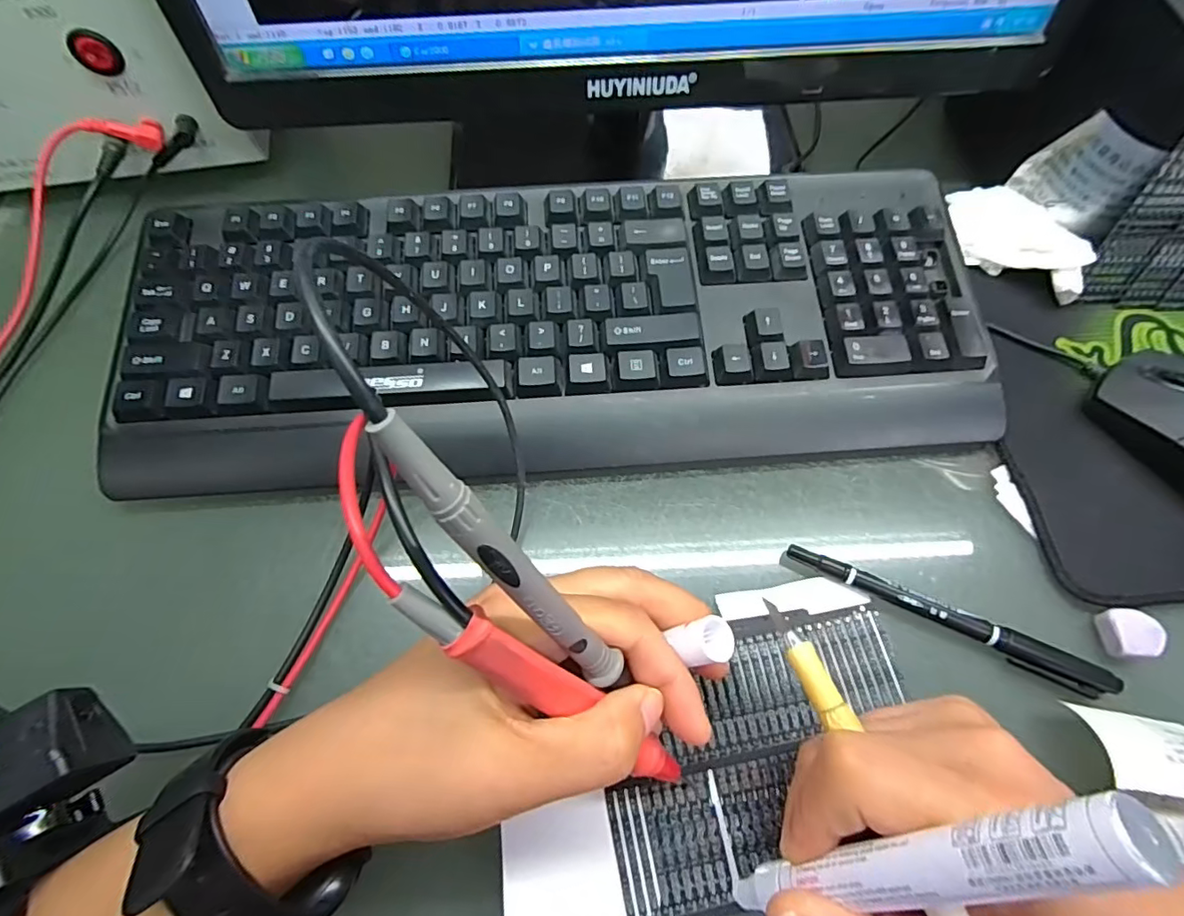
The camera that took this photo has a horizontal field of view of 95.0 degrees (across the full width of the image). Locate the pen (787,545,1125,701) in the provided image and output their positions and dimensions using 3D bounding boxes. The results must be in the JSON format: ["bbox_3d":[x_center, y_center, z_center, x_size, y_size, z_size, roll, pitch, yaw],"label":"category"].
[{"bbox_3d":[0.155,0.071,0.239,0.138,0.011,0.012,23,68,9],"label":"pen"}]

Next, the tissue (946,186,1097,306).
[{"bbox_3d":[0.248,-0.128,0.316,0.085,0.028,0.043,40,72,16],"label":"tissue"}]

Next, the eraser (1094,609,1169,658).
[{"bbox_3d":[0.235,0.077,0.237,0.020,0.012,0.020,0,66,-1],"label":"eraser"}]

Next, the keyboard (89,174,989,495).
[{"bbox_3d":[-0.016,-0.070,0.285,0.428,0.043,0.155,-4,66,-2],"label":"keyboard"}]

